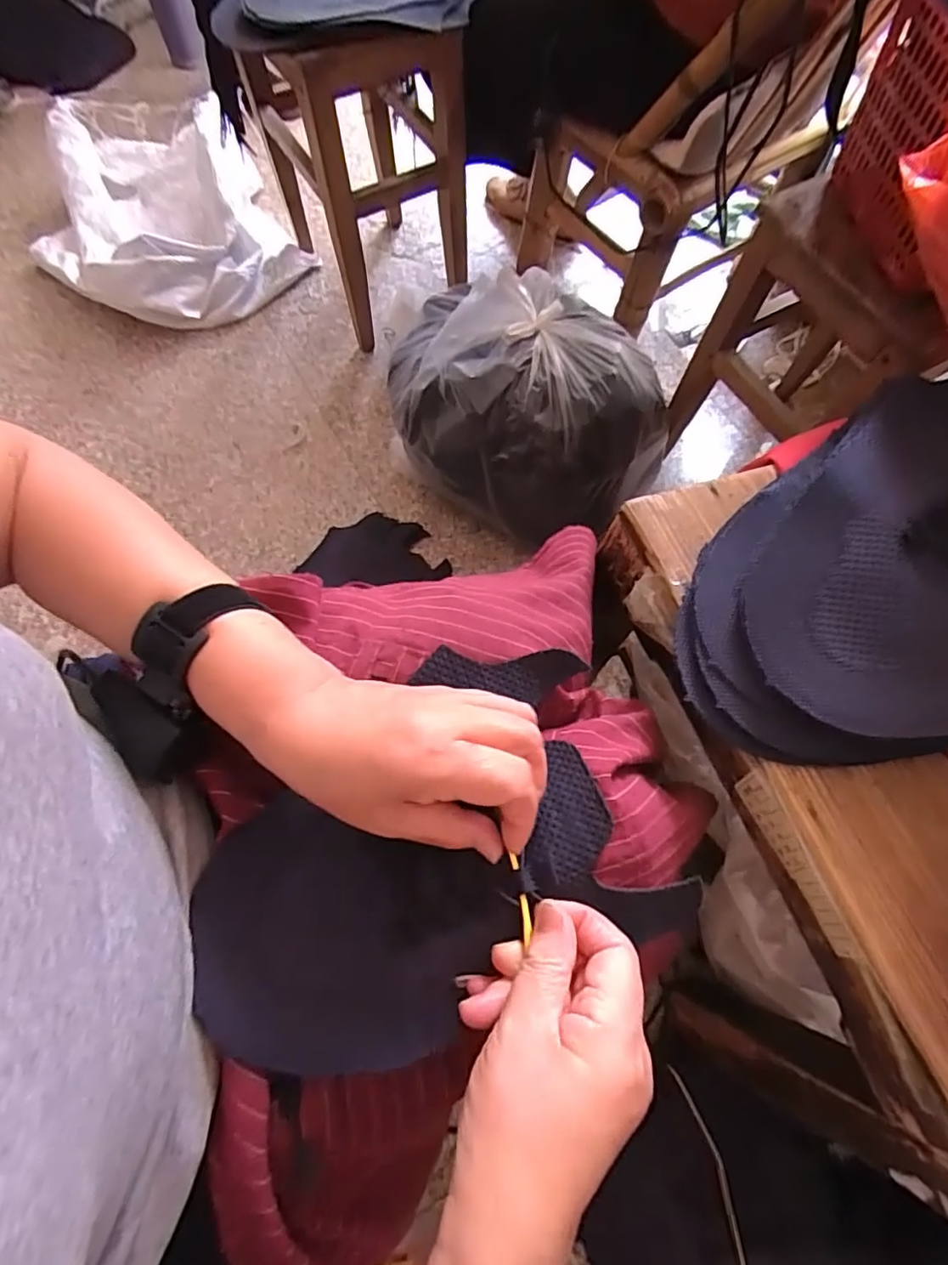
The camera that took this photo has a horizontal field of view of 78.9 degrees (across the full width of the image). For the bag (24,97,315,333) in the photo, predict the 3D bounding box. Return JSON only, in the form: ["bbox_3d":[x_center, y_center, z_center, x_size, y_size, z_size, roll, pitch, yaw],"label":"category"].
[{"bbox_3d":[-0.556,-0.730,1.012,0.418,0.150,0.377,39,73,13],"label":"bag"}]

